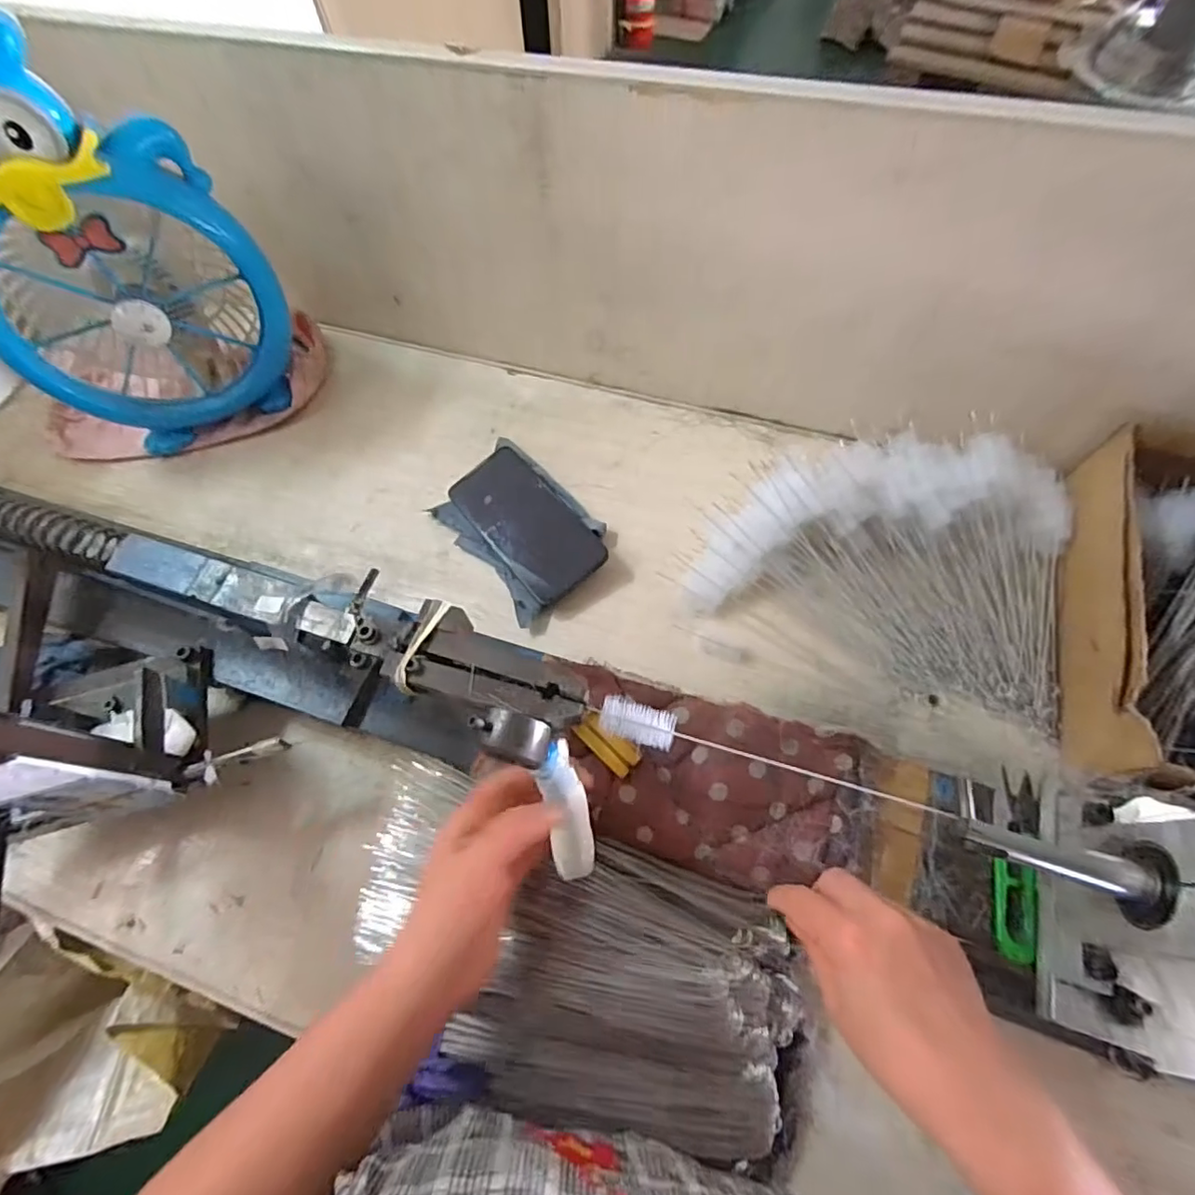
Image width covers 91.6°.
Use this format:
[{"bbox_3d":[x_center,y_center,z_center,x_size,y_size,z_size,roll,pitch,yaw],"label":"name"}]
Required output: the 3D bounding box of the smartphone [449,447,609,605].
[{"bbox_3d":[-0.067,-0.072,0.534,0.076,0.013,0.163,-44,65,4],"label":"smartphone"}]

